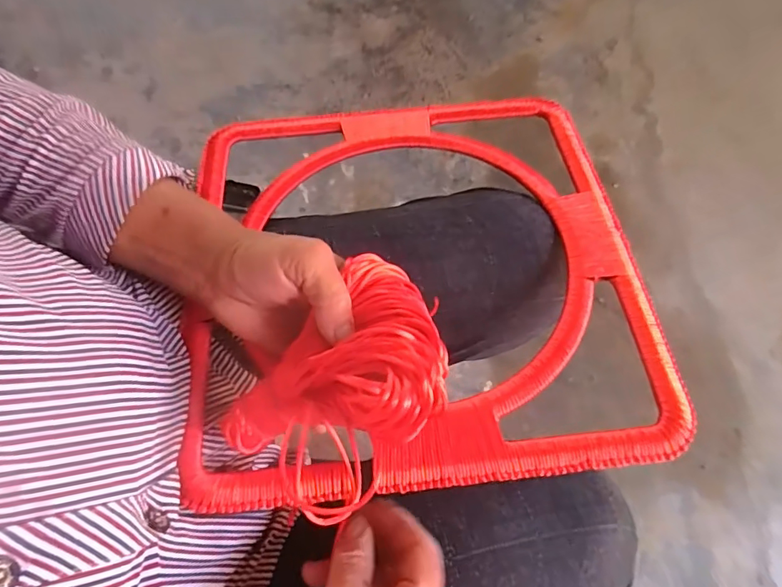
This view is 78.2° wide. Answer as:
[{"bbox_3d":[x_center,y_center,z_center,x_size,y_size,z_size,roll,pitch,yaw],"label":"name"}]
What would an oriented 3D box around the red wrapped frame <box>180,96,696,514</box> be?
[{"bbox_3d":[0.016,-0.026,0.368,0.330,0.011,0.328,-6,61,-2],"label":"red wrapped frame"}]

